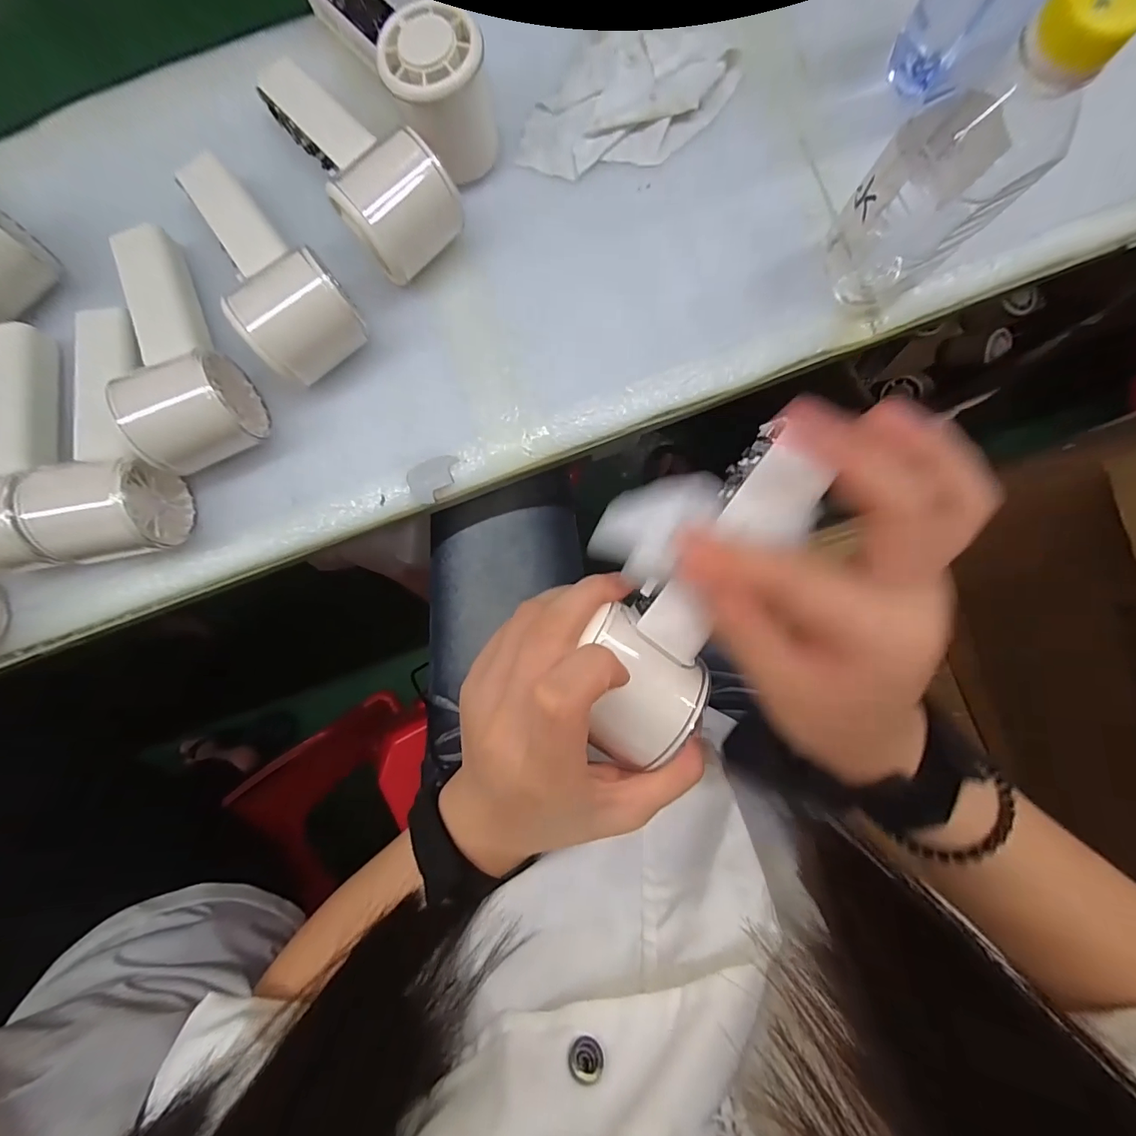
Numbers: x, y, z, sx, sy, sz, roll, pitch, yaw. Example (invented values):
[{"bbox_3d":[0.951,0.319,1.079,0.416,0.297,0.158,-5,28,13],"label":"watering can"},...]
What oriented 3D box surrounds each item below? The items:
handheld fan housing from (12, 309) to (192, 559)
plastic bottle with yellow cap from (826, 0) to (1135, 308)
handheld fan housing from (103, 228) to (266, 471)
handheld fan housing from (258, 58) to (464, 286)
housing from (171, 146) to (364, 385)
[{"bbox_3d":[-0.267,-0.082,0.285,0.066,0.053,0.152,2,89,1],"label":"handheld fan housing"},{"bbox_3d":[0.189,-0.197,0.234,0.055,0.147,0.062,44,90,2],"label":"plastic bottle with yellow cap"},{"bbox_3d":[-0.236,-0.132,0.284,0.058,0.051,0.151,-23,88,1],"label":"handheld fan housing"},{"bbox_3d":[-0.125,-0.246,0.287,0.062,0.054,0.157,-36,88,0],"label":"handheld fan housing"},{"bbox_3d":[-0.179,-0.184,0.287,0.059,0.056,0.152,-32,88,0],"label":"housing"}]

